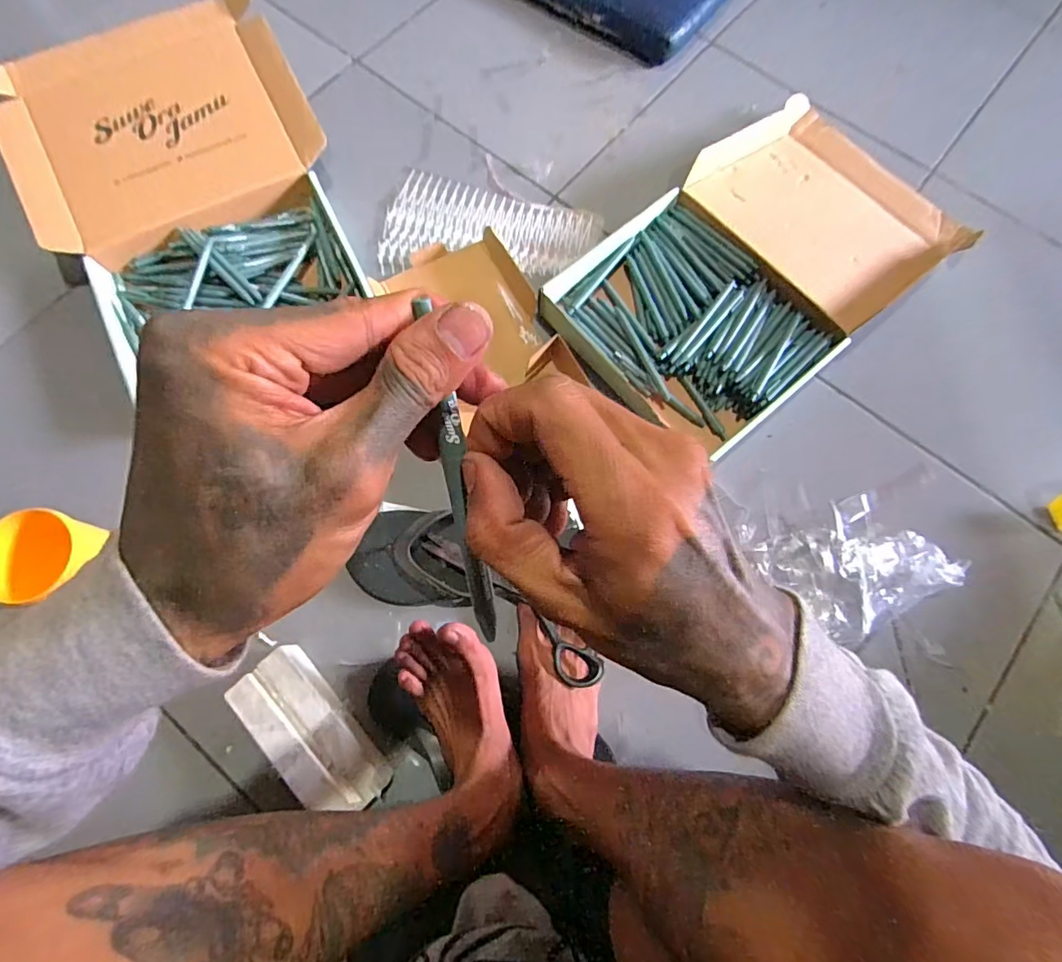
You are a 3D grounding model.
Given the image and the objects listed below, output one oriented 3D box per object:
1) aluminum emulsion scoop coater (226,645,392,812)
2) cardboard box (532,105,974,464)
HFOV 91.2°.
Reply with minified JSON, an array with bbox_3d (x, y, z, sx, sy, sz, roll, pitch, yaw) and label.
[{"bbox_3d":[-0.231,0.264,0.548,0.082,0.051,0.174,-42,80,-12],"label":"aluminum emulsion scoop coater"},{"bbox_3d":[0.305,-0.293,0.701,0.537,0.055,0.320,-38,80,-10],"label":"cardboard box"}]

